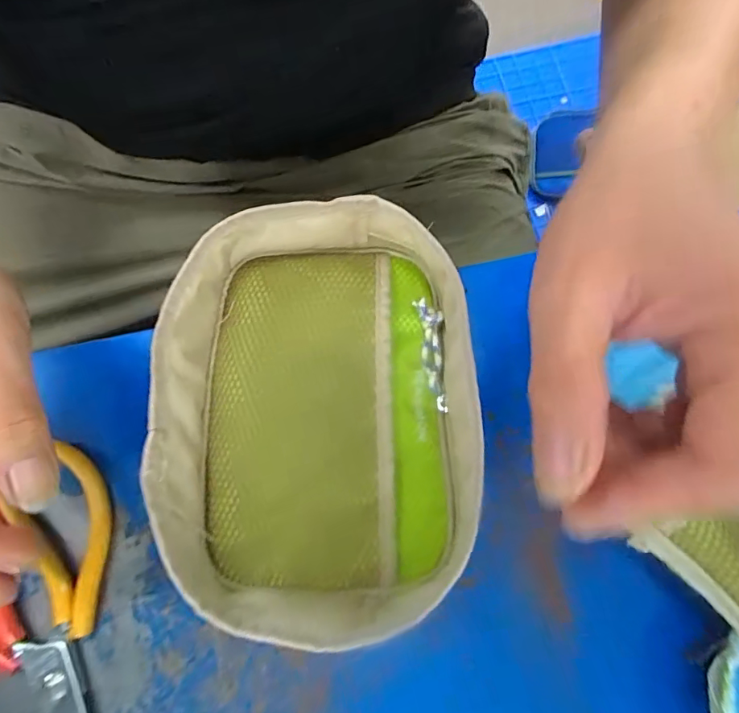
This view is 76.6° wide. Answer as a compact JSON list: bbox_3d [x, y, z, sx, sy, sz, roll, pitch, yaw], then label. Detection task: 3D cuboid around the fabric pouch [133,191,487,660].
[{"bbox_3d":[-0.028,0.027,0.248,0.152,0.060,0.206,-2,74,0],"label":"fabric pouch"}]

